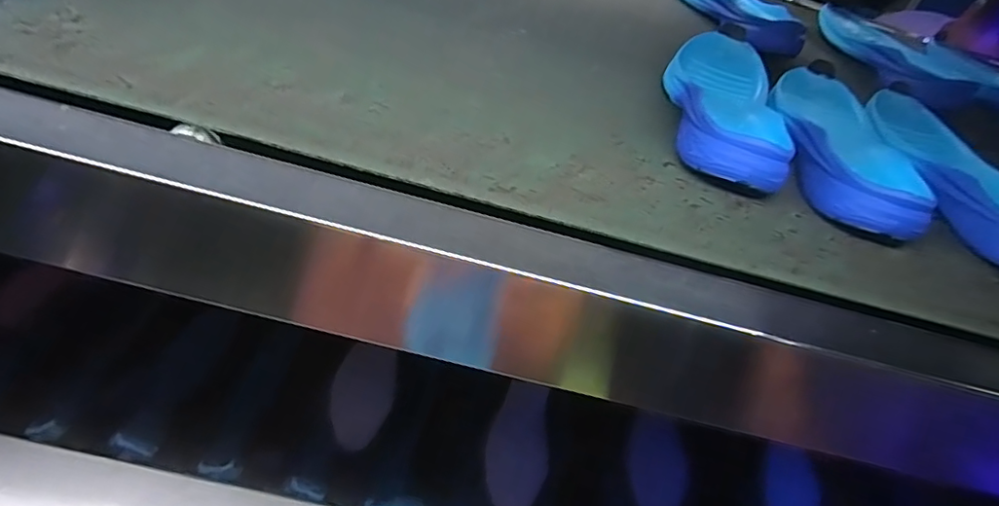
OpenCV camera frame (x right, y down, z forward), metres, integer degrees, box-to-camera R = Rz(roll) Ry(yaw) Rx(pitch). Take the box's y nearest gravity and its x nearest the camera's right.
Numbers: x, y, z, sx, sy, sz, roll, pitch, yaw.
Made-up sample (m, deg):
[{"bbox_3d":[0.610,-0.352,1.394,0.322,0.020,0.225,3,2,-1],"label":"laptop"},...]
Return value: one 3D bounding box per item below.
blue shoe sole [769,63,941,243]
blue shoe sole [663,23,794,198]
[{"bbox_3d":[0.307,-0.113,0.496,0.102,0.036,0.274,14,46,10],"label":"blue shoe sole"},{"bbox_3d":[0.201,-0.142,0.496,0.095,0.039,0.264,12,45,8],"label":"blue shoe sole"}]

